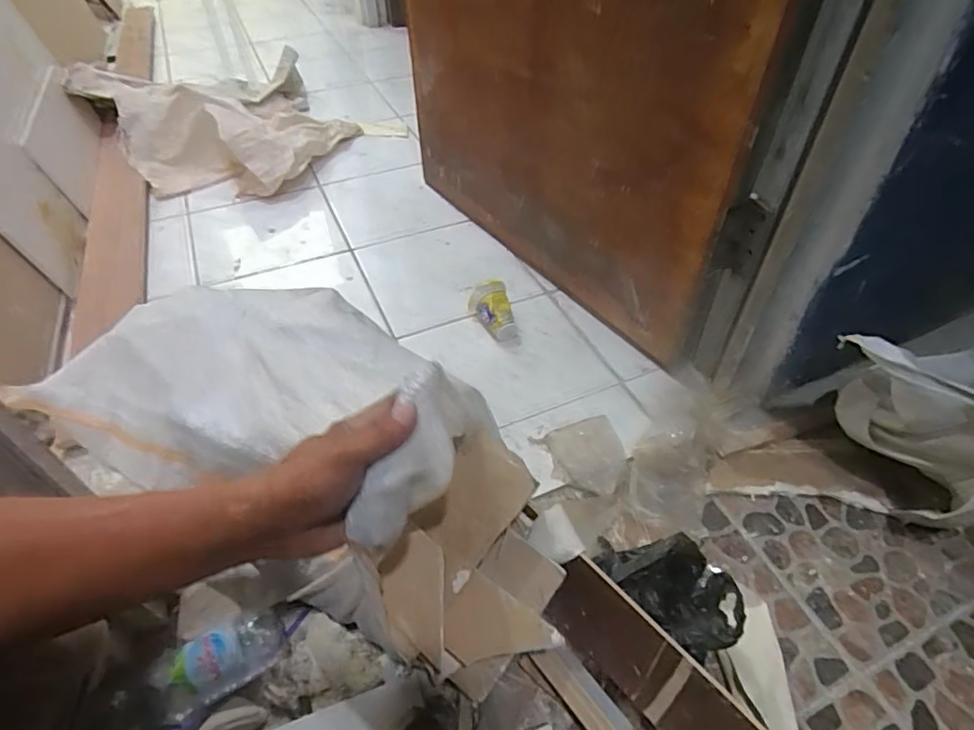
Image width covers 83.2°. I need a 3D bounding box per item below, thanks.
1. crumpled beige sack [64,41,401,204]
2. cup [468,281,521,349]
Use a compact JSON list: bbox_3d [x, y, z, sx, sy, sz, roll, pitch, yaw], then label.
[{"bbox_3d":[-0.635,-0.662,1.450,0.624,0.172,0.639,35,56,28],"label":"crumpled beige sack"},{"bbox_3d":[0.014,-0.086,0.950,0.064,0.063,0.108,-15,49,-15],"label":"cup"}]

